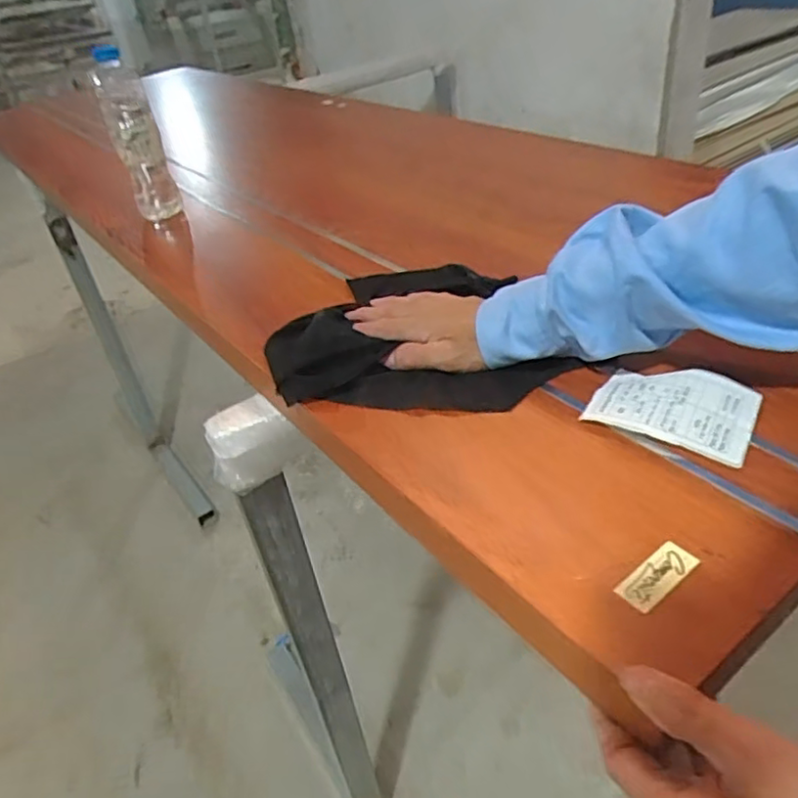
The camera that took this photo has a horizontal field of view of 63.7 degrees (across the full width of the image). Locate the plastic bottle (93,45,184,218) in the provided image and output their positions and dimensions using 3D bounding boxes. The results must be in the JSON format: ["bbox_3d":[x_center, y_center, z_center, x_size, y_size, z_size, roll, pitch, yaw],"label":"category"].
[{"bbox_3d":[-0.355,-0.354,0.868,0.061,0.211,0.056,-19,37,-14],"label":"plastic bottle"}]

